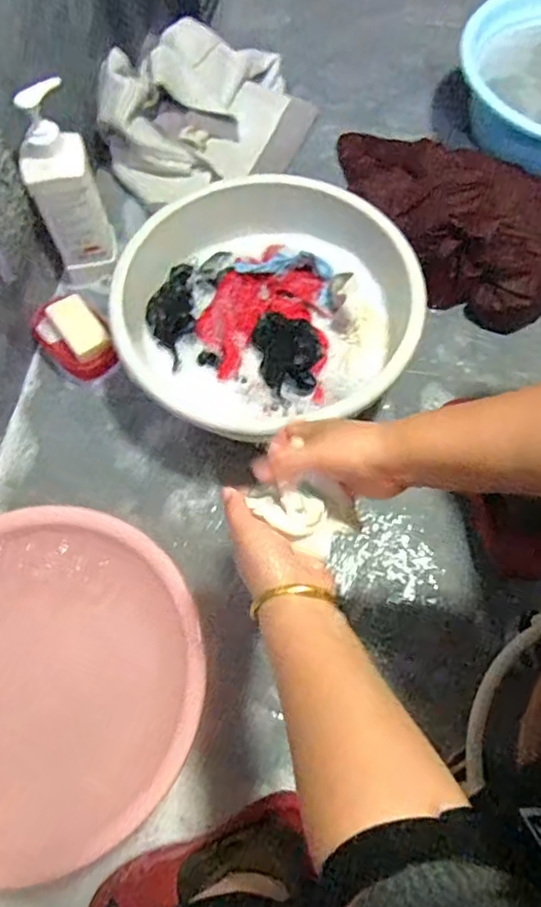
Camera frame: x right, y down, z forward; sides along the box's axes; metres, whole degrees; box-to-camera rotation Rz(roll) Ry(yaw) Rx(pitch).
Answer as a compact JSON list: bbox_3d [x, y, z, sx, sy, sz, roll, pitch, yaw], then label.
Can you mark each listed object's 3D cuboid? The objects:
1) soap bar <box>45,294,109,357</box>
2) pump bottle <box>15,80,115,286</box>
[{"bbox_3d":[-0.269,-0.181,0.840,0.054,0.021,0.094,-36,71,-14],"label":"soap bar"},{"bbox_3d":[-0.273,-0.343,0.809,0.084,0.278,0.061,-17,67,-7],"label":"pump bottle"}]

